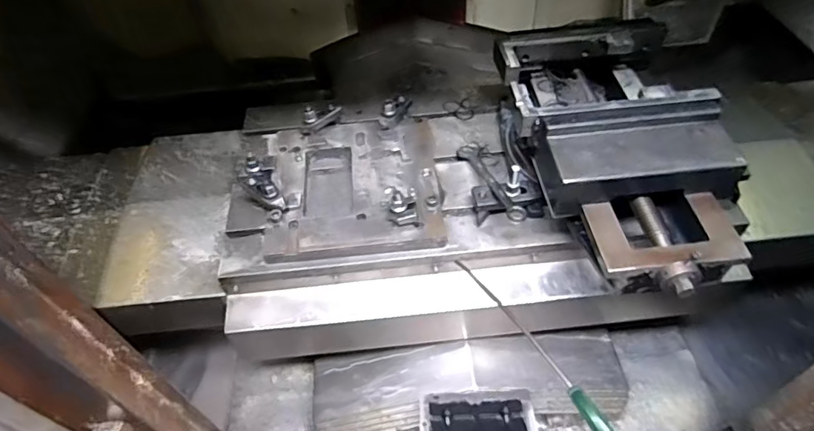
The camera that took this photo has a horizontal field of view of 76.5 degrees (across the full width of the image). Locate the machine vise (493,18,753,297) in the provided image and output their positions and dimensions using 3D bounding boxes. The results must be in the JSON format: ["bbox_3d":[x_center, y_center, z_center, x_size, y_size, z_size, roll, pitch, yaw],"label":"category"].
[{"bbox_3d":[0.371,-0.125,0.921,0.316,0.155,0.538,-8,50,-3],"label":"machine vise"}]

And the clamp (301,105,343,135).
[{"bbox_3d":[-0.185,-0.218,1.128,0.098,0.063,0.034,-33,55,-22],"label":"clamp"}]

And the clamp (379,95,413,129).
[{"bbox_3d":[-0.027,-0.232,1.133,0.034,0.058,0.088,32,59,27],"label":"clamp"}]

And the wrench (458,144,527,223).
[{"bbox_3d":[0.162,-0.068,1.015,0.047,0.031,0.294,-13,33,-7],"label":"wrench"}]

